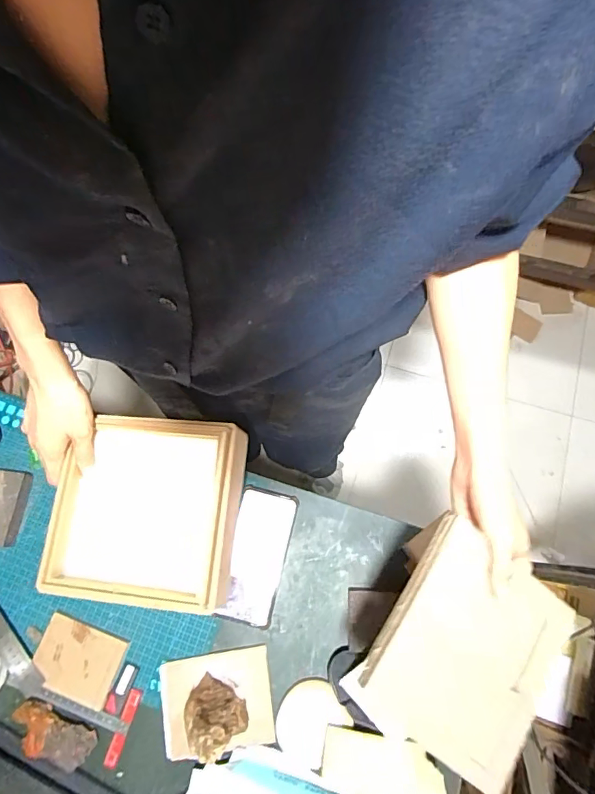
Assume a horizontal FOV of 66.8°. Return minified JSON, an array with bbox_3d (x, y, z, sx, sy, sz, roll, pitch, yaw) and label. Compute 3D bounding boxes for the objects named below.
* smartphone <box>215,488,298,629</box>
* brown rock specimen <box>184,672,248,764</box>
[{"bbox_3d":[-0.052,0.205,0.587,0.073,0.009,0.162,15,72,-6],"label":"smartphone"},{"bbox_3d":[-0.095,0.352,0.498,0.063,0.094,0.065,-19,73,-4],"label":"brown rock specimen"}]

